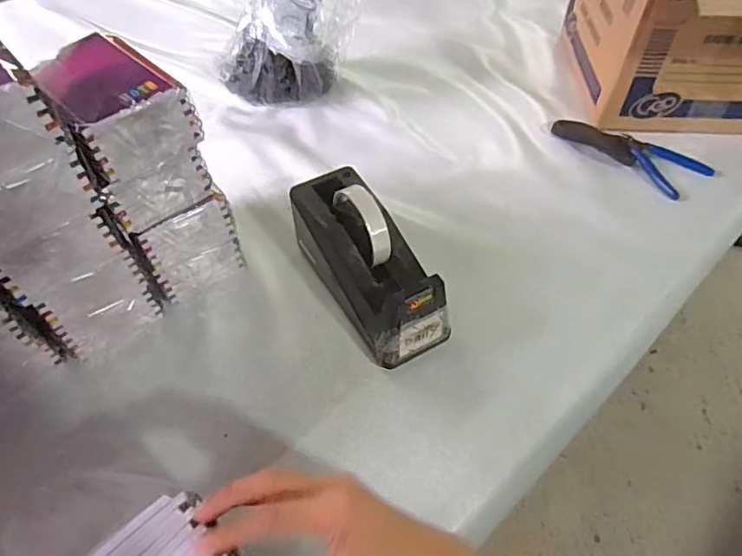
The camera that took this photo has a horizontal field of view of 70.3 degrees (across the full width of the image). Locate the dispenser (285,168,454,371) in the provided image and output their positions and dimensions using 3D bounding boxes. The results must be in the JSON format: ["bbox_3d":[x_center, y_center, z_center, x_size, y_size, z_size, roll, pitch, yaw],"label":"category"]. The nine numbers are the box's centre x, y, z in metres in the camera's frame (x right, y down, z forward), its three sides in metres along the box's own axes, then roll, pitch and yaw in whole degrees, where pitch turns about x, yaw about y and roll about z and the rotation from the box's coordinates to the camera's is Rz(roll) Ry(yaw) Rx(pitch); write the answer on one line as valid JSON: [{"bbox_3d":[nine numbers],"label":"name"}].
[{"bbox_3d":[-0.004,-0.020,0.538,0.082,0.111,0.203,-26,56,-19],"label":"dispenser"}]

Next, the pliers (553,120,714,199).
[{"bbox_3d":[0.345,-0.173,0.708,0.080,0.013,0.193,-37,60,-26],"label":"pliers"}]

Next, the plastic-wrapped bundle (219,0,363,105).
[{"bbox_3d":[-0.118,-0.343,0.769,0.198,0.166,0.140,-4,51,-2],"label":"plastic-wrapped bundle"}]

